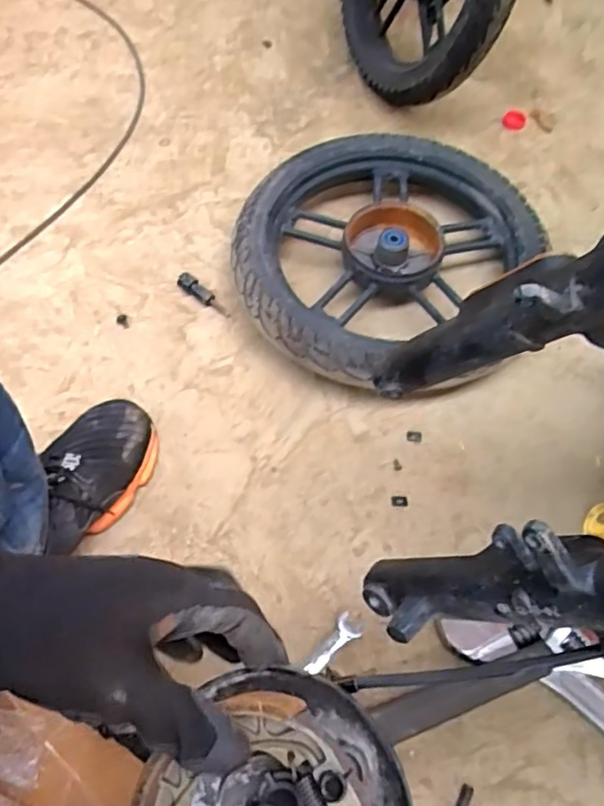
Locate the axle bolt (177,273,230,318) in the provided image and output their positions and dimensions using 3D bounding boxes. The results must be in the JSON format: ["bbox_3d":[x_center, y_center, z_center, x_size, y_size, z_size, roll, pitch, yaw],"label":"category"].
[{"bbox_3d":[-0.124,-0.136,0.795,0.082,0.024,0.016,37,67,18],"label":"axle bolt"}]

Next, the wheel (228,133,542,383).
[{"bbox_3d":[0.096,-0.182,0.790,0.338,0.080,0.374,25,63,13],"label":"wheel"}]

